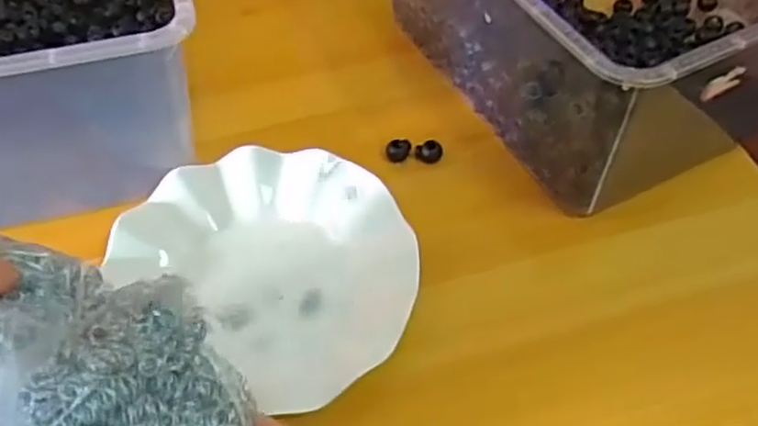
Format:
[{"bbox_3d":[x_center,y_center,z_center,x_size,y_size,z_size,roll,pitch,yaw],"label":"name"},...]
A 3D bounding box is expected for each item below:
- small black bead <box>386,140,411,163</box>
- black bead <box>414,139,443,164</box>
[{"bbox_3d":[0.014,-0.043,0.510,0.017,0.016,0.014,1,52,2],"label":"small black bead"},{"bbox_3d":[0.035,-0.042,0.507,0.019,0.014,0.012,-3,52,-1],"label":"black bead"}]

